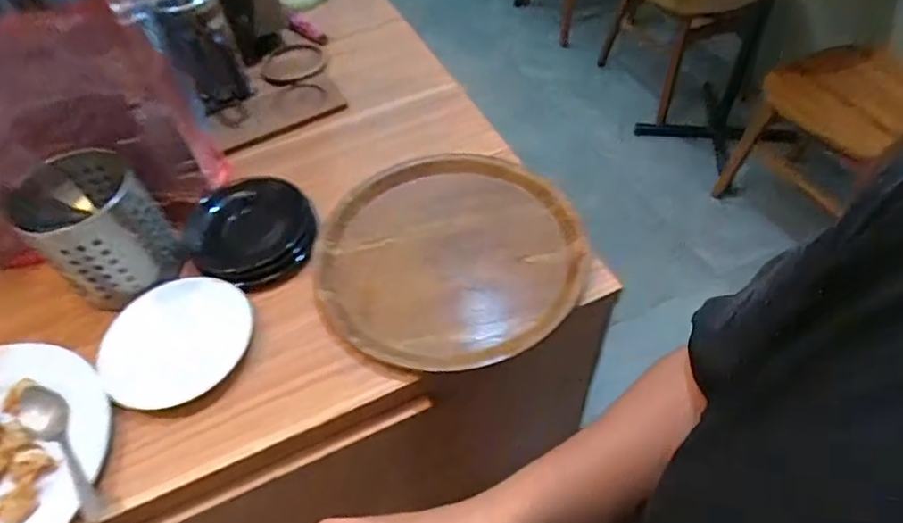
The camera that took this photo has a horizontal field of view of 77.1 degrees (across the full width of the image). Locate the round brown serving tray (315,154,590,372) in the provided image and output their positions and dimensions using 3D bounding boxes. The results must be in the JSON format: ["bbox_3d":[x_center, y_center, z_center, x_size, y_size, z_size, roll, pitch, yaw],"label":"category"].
[{"bbox_3d":[-0.001,-0.012,0.632,0.283,0.023,0.287,-2,52,3],"label":"round brown serving tray"}]

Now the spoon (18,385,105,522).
[{"bbox_3d":[-0.351,0.168,0.515,0.153,0.016,0.036,34,62,27],"label":"spoon"}]

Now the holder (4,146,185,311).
[{"bbox_3d":[-0.372,-0.037,0.601,0.125,0.106,0.116,35,62,28],"label":"holder"}]

